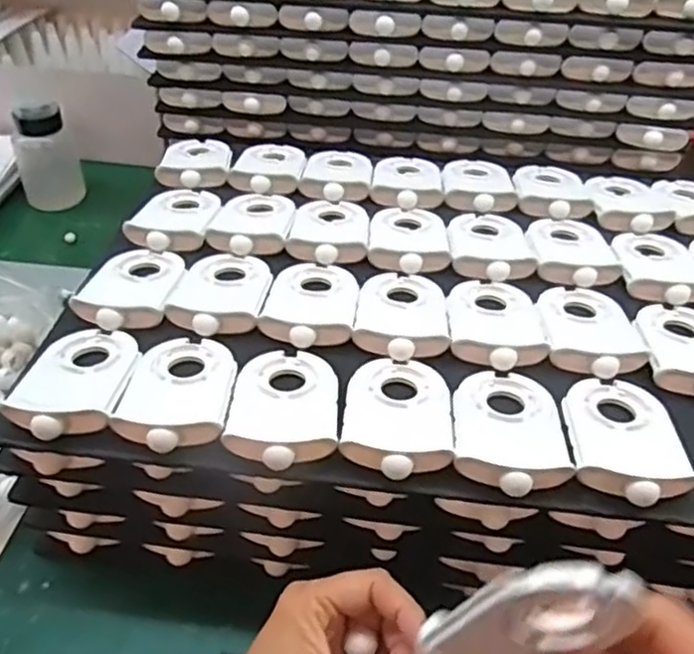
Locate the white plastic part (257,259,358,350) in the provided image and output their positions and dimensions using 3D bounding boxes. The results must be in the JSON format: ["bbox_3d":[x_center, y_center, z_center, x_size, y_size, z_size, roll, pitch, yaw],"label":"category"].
[{"bbox_3d":[-0.023,-0.021,0.458,0.057,0.012,0.093,5,40,3],"label":"white plastic part"}]

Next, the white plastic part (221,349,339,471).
[{"bbox_3d":[-0.035,0.040,0.387,0.058,0.012,0.089,1,40,-2],"label":"white plastic part"}]

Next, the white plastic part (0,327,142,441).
[{"bbox_3d":[-0.152,0.026,0.394,0.059,0.015,0.088,2,40,0],"label":"white plastic part"}]

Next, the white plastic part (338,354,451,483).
[{"bbox_3d":[0.028,0.044,0.384,0.057,0.012,0.088,3,40,1],"label":"white plastic part"}]

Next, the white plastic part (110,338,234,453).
[{"bbox_3d":[-0.093,0.032,0.391,0.057,0.011,0.087,4,40,2],"label":"white plastic part"}]

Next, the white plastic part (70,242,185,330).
[{"bbox_3d":[-0.141,-0.032,0.463,0.057,0.011,0.090,5,40,3],"label":"white plastic part"}]

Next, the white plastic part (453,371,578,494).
[{"bbox_3d":[0.089,0.052,0.380,0.059,0.011,0.089,6,40,4],"label":"white plastic part"}]

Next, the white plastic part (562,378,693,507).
[{"bbox_3d":[0.149,0.056,0.377,0.058,0.011,0.086,5,40,3],"label":"white plastic part"}]

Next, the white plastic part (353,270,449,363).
[{"bbox_3d":[0.036,-0.012,0.450,0.058,0.013,0.088,6,40,4],"label":"white plastic part"}]

